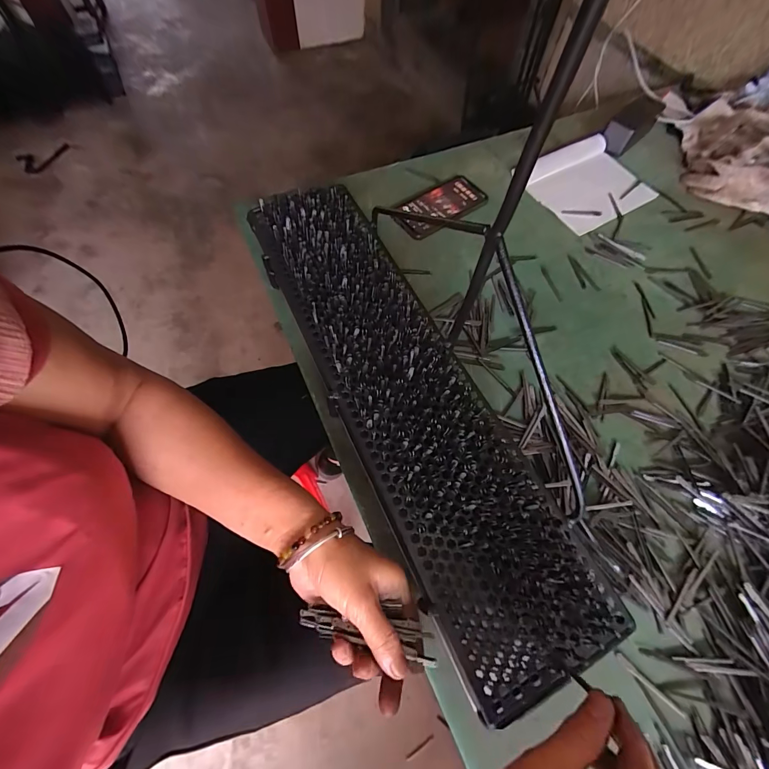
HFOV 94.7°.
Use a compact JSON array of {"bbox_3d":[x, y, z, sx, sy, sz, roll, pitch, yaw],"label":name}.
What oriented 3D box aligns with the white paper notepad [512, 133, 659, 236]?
[{"bbox_3d":[0.351,-0.352,0.617,0.197,0.023,0.167,-30,69,-16],"label":"white paper notepad"}]

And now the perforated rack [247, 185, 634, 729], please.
[{"bbox_3d":[0.011,-0.006,0.393,0.148,0.061,0.577,-24,69,-13],"label":"perforated rack"}]

